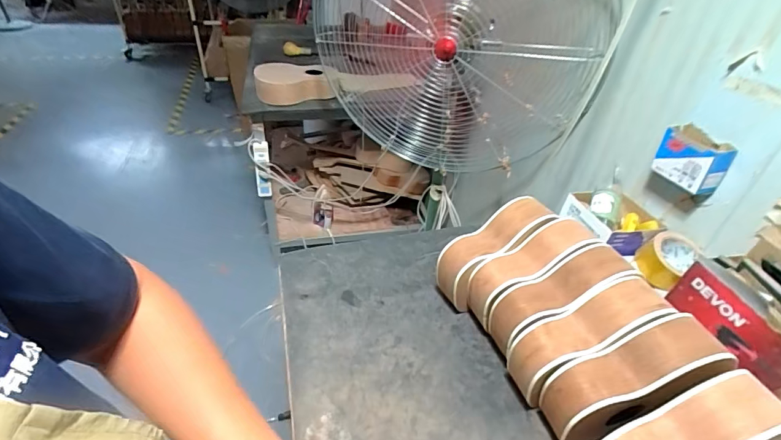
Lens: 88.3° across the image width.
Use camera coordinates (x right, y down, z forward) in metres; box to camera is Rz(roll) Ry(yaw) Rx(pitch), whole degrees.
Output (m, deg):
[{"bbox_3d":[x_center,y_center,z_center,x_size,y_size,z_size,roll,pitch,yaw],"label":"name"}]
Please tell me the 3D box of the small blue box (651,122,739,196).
[{"bbox_3d":[0.568,-0.113,0.762,0.055,0.087,0.113,-8,39,-16],"label":"small blue box"}]

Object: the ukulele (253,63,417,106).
[{"bbox_3d":[-0.208,-0.547,1.559,0.606,0.079,0.235,-10,40,-19],"label":"ukulele"}]

